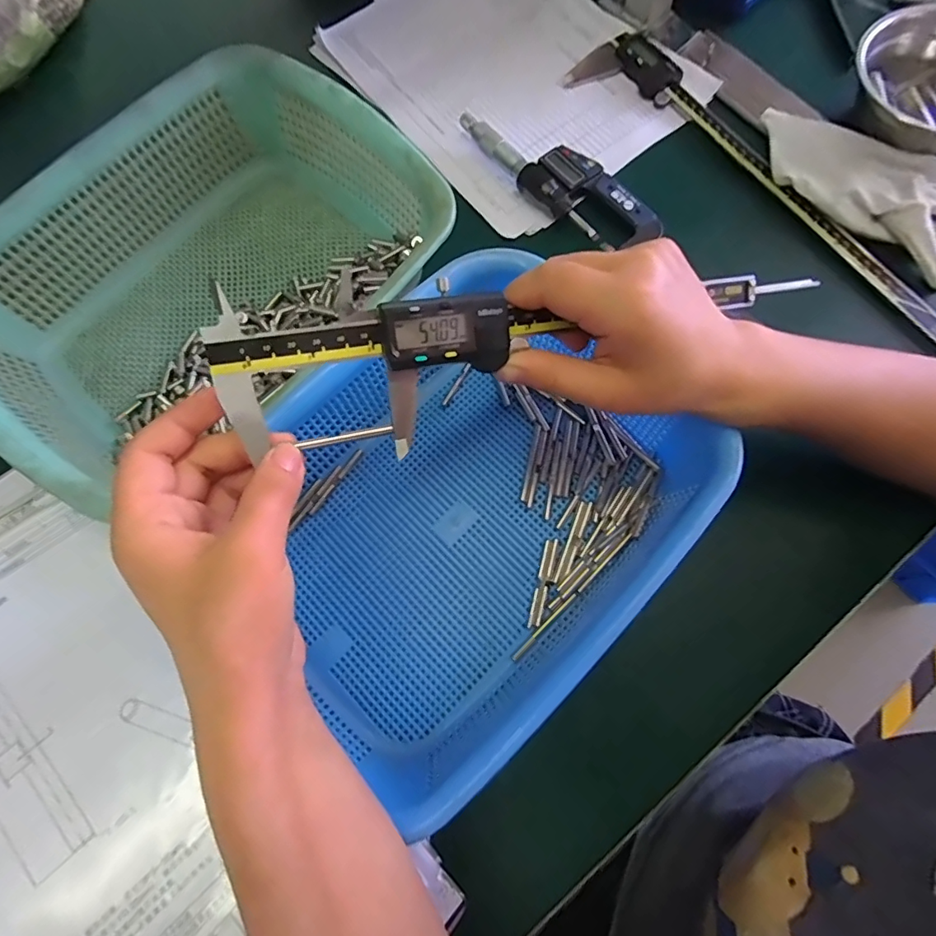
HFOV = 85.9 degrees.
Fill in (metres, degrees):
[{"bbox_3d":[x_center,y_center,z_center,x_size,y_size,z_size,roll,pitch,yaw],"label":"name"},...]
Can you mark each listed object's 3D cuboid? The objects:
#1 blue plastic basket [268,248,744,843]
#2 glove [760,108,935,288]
[{"bbox_3d":[-0.013,0.019,0.301,0.260,0.077,0.246,-42,76,-11],"label":"blue plastic basket"},{"bbox_3d":[0.309,-0.223,0.385,0.178,0.022,0.088,41,78,13],"label":"glove"}]

